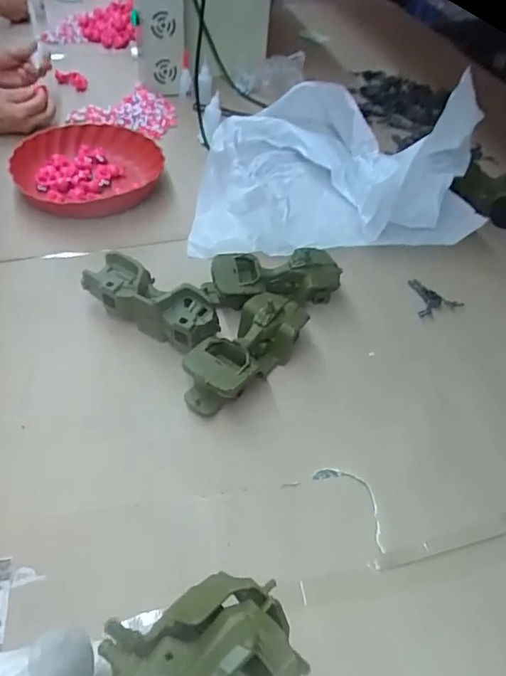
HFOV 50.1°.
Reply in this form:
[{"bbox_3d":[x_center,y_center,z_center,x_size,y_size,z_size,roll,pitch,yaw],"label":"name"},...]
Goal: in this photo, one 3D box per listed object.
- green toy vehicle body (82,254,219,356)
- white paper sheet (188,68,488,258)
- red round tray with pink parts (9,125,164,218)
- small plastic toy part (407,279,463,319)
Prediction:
[{"bbox_3d":[-0.129,-0.038,0.695,0.191,0.074,0.060,28,53,18],"label":"green toy vehicle body"},{"bbox_3d":[0.129,-0.291,0.872,0.443,0.157,0.315,1,48,-4],"label":"white paper sheet"},{"bbox_3d":[-0.279,-0.285,0.919,0.243,0.049,0.230,4,48,-2],"label":"red round tray with pink parts"},{"bbox_3d":[0.258,-0.060,0.785,0.068,0.013,0.062,-13,50,-16],"label":"small plastic toy part"}]

